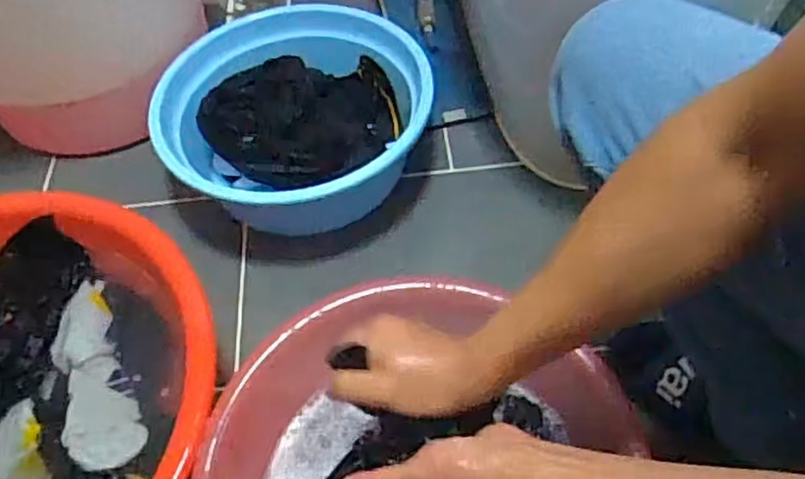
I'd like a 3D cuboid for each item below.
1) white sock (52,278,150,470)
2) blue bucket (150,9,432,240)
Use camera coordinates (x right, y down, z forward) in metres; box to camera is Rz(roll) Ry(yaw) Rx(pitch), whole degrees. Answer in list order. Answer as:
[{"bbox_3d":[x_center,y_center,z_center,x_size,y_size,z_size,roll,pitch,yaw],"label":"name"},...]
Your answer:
[{"bbox_3d":[-0.326,0.140,0.718,0.069,0.019,0.218,-25,56,-13],"label":"white sock"},{"bbox_3d":[-0.138,-0.167,0.940,0.332,0.119,0.356,-2,54,3],"label":"blue bucket"}]

